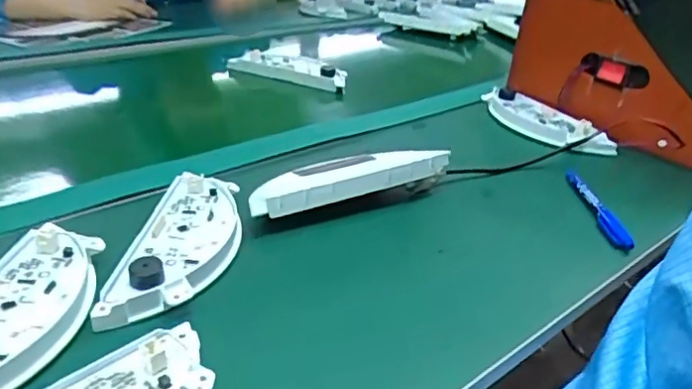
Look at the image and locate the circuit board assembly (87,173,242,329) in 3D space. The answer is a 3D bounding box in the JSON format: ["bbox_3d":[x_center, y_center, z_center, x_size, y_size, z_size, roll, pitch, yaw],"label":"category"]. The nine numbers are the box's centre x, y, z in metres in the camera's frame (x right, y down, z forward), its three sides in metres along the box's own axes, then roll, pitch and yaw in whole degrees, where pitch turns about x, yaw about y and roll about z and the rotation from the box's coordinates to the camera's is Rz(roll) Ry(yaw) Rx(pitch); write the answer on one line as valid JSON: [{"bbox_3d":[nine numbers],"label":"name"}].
[{"bbox_3d":[-0.110,0.033,0.410,0.066,0.021,0.164,6,28,3],"label":"circuit board assembly"}]

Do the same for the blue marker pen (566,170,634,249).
[{"bbox_3d":[0.223,0.012,0.526,0.016,0.012,0.119,1,28,-6],"label":"blue marker pen"}]

